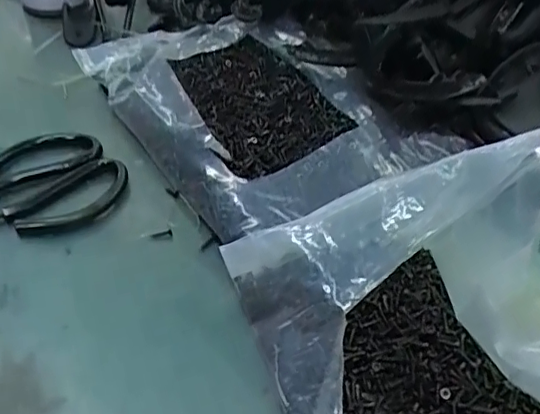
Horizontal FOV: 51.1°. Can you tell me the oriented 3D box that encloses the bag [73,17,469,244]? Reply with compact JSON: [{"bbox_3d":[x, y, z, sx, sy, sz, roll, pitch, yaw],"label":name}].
[{"bbox_3d":[-0.019,-0.086,0.475,0.197,0.040,0.302,-27,51,-29],"label":"bag"}]

